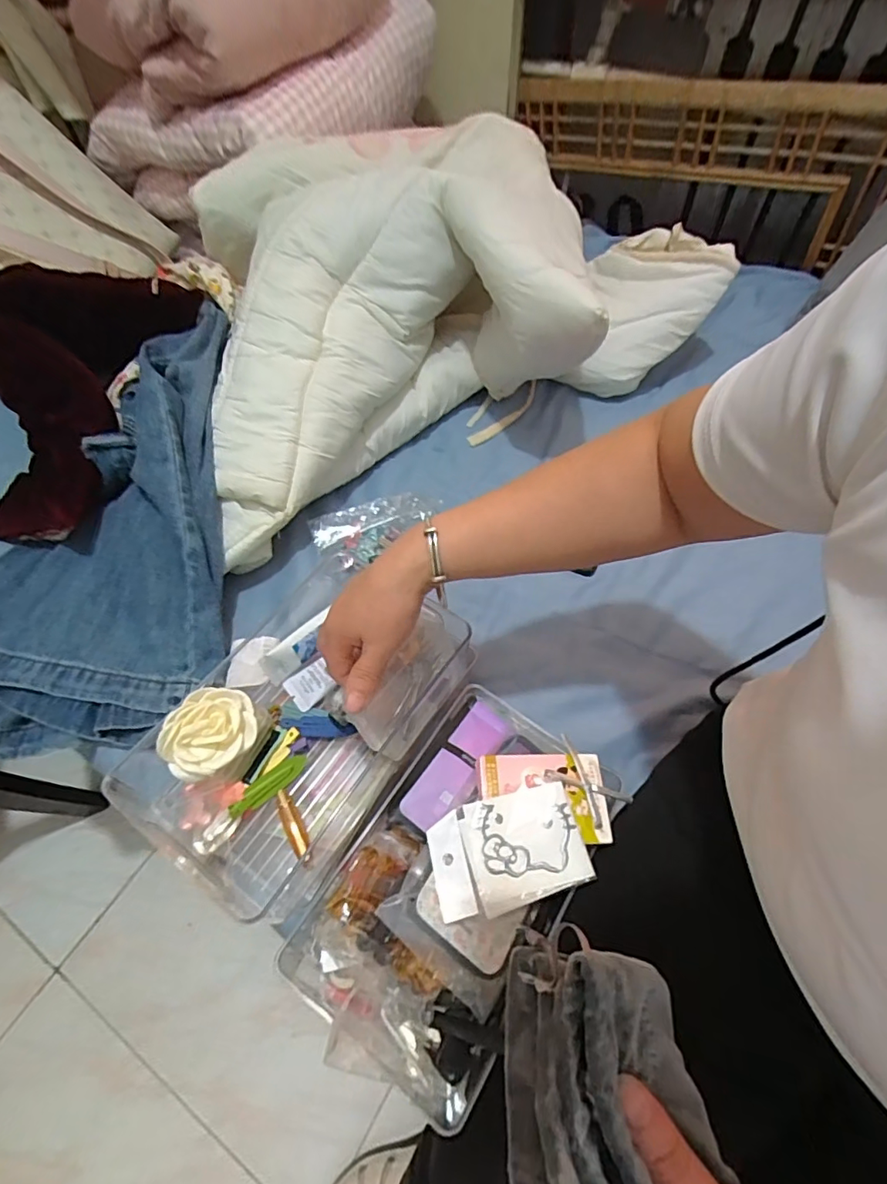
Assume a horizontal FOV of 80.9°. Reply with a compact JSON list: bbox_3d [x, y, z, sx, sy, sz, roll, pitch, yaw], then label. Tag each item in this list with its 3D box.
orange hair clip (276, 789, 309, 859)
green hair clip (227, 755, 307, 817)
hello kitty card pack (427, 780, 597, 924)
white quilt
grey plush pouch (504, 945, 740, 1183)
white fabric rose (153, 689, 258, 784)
[{"bbox_3d":[-0.118,0.179,0.404,0.014,0.009,0.050,-24,74,-12],"label":"orange hair clip"},{"bbox_3d":[-0.138,0.154,0.413,0.066,0.012,0.017,-34,63,-32],"label":"green hair clip"},{"bbox_3d":[0.047,0.185,0.376,0.108,0.014,0.071,-14,59,-6],"label":"hello kitty card pack"},{"bbox_3d":[0.005,-0.388,0.693,0.721,0.234,0.504,-21,61,-11],"label":"white quilt"},{"bbox_3d":[0.073,0.209,0.224,0.091,0.056,0.089,1,59,3],"label":"grey plush pouch"},{"bbox_3d":[-0.179,0.105,0.396,0.067,0.030,0.056,-32,94,-25],"label":"white fabric rose"}]

